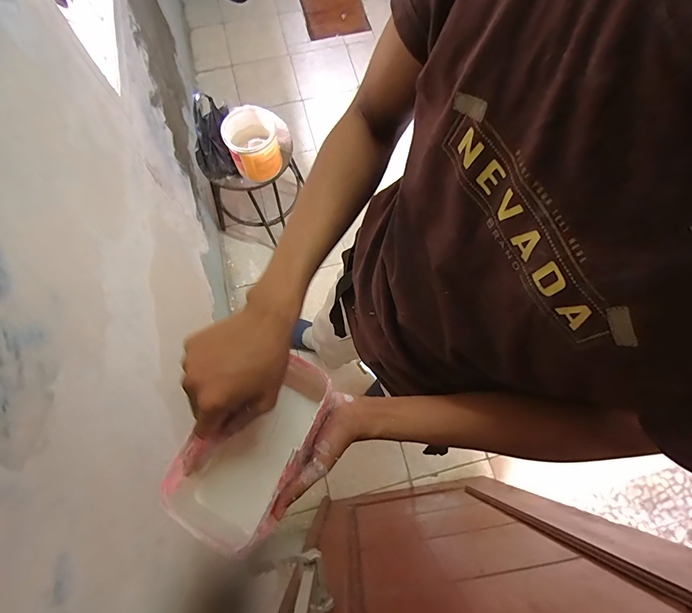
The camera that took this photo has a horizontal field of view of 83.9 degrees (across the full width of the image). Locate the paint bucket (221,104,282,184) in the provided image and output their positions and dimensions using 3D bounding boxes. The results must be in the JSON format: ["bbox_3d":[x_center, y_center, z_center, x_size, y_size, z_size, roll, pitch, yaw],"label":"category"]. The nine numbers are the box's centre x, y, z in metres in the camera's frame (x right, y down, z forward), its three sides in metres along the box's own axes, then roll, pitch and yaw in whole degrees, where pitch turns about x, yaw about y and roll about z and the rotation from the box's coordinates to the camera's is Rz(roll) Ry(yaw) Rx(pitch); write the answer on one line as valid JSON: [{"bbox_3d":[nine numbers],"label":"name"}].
[{"bbox_3d":[-0.284,-0.500,1.190,0.156,0.159,0.165,0,74,0],"label":"paint bucket"}]

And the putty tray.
[{"bbox_3d":[-0.094,0.154,0.428,0.113,0.084,0.193,36,61,10],"label":"putty tray"}]

